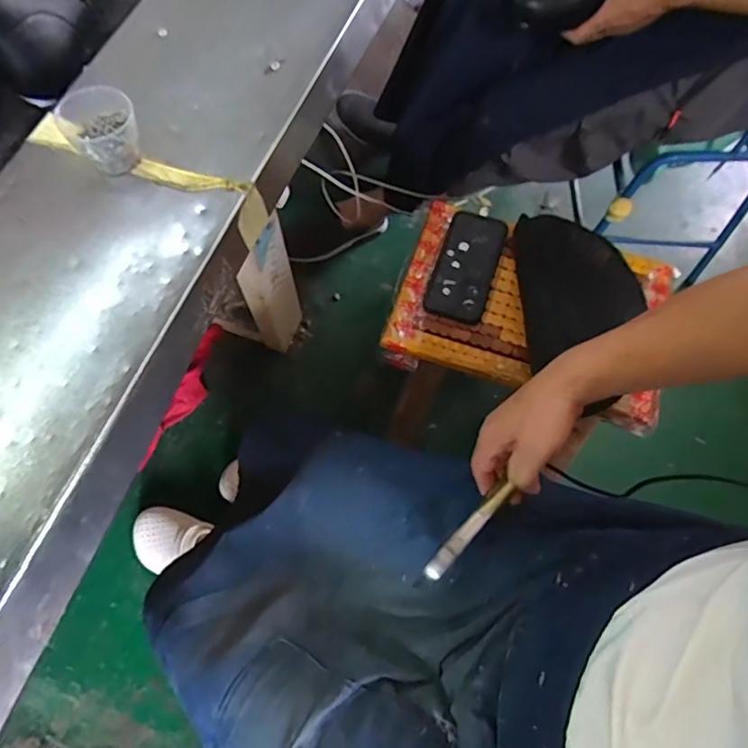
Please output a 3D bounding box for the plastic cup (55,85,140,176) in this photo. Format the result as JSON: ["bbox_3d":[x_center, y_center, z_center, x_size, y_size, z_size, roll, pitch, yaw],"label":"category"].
[{"bbox_3d":[-0.249,-0.225,0.501,0.059,0.055,0.072,-34,72,-14],"label":"plastic cup"}]

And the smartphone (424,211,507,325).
[{"bbox_3d":[0.128,-0.150,0.744,0.079,0.016,0.171,18,68,6],"label":"smartphone"}]

